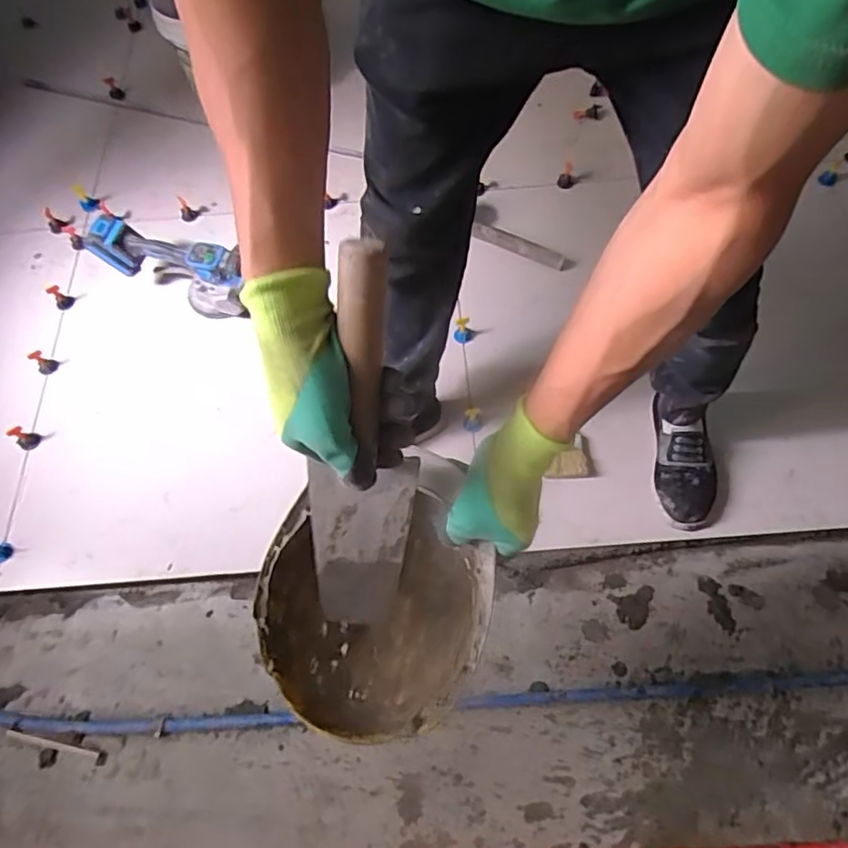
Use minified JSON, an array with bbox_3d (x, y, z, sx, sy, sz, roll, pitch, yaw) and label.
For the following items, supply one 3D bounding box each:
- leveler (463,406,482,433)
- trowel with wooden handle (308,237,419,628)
[{"bbox_3d":[0.085,-0.006,1.070,0.032,0.042,0.034,-2,63,3],"label":"leveler"},{"bbox_3d":[-0.057,0.034,0.480,0.086,0.359,0.065,12,42,10],"label":"trowel with wooden handle"}]

